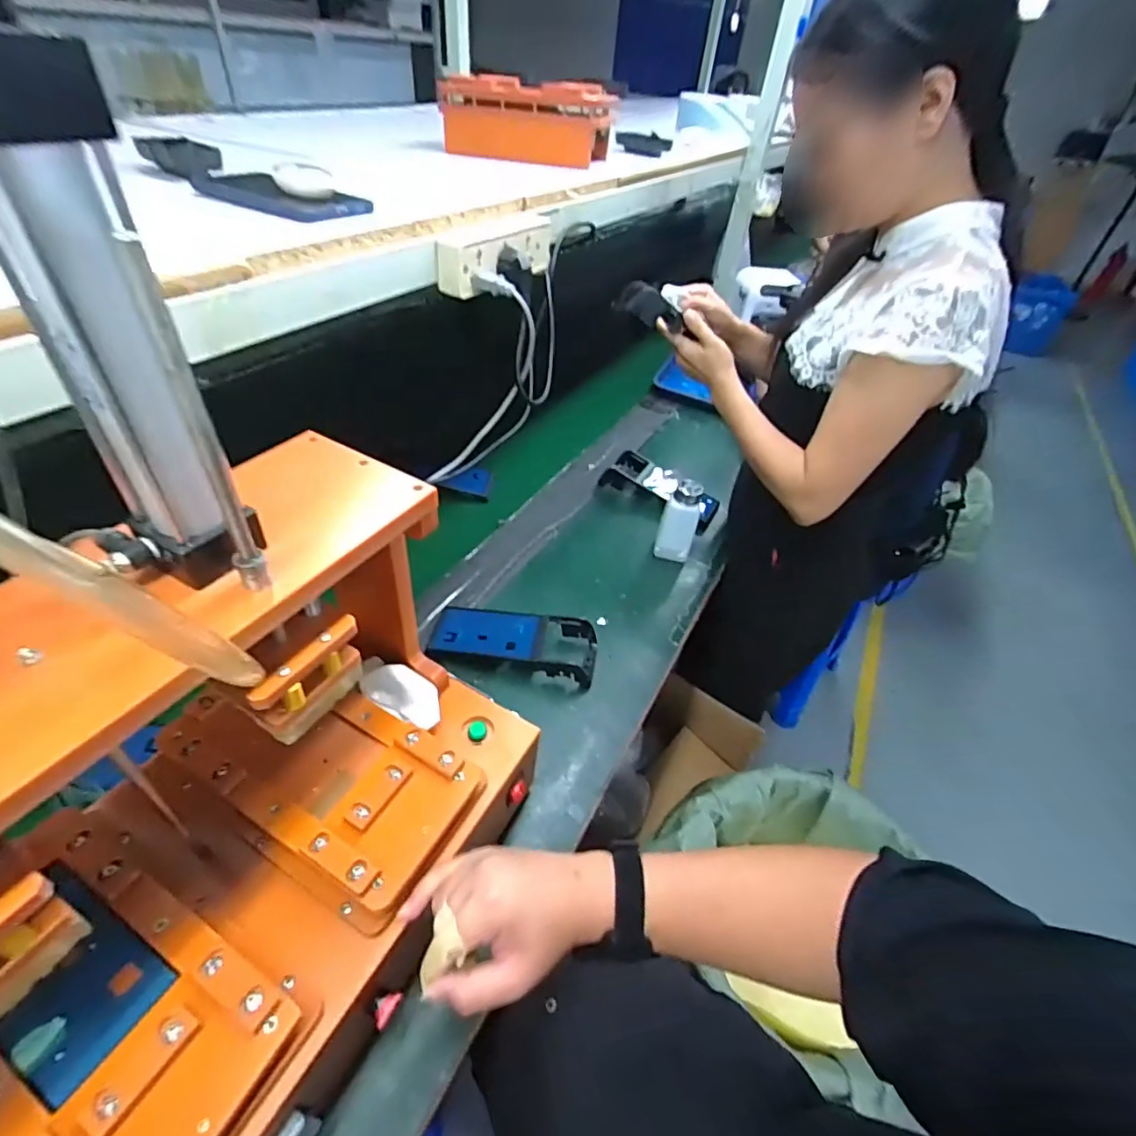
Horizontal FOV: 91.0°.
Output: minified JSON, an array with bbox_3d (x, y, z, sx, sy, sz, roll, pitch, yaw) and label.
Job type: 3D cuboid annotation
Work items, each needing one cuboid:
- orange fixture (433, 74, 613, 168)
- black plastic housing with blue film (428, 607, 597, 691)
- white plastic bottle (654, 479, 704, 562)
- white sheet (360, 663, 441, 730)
[{"bbox_3d":[-0.067,-0.684,0.864,0.269,0.104,0.105,14,44,8],"label":"orange fixture"},{"bbox_3d":[-0.068,0.096,0.728,0.213,0.042,0.087,11,43,5],"label":"black plastic housing with blue film"},{"bbox_3d":[0.175,-0.072,0.875,0.057,0.130,0.039,12,43,5],"label":"white plastic bottle"},{"bbox_3d":[-0.147,0.111,0.507,0.075,0.022,0.040,22,45,15],"label":"white sheet"}]

